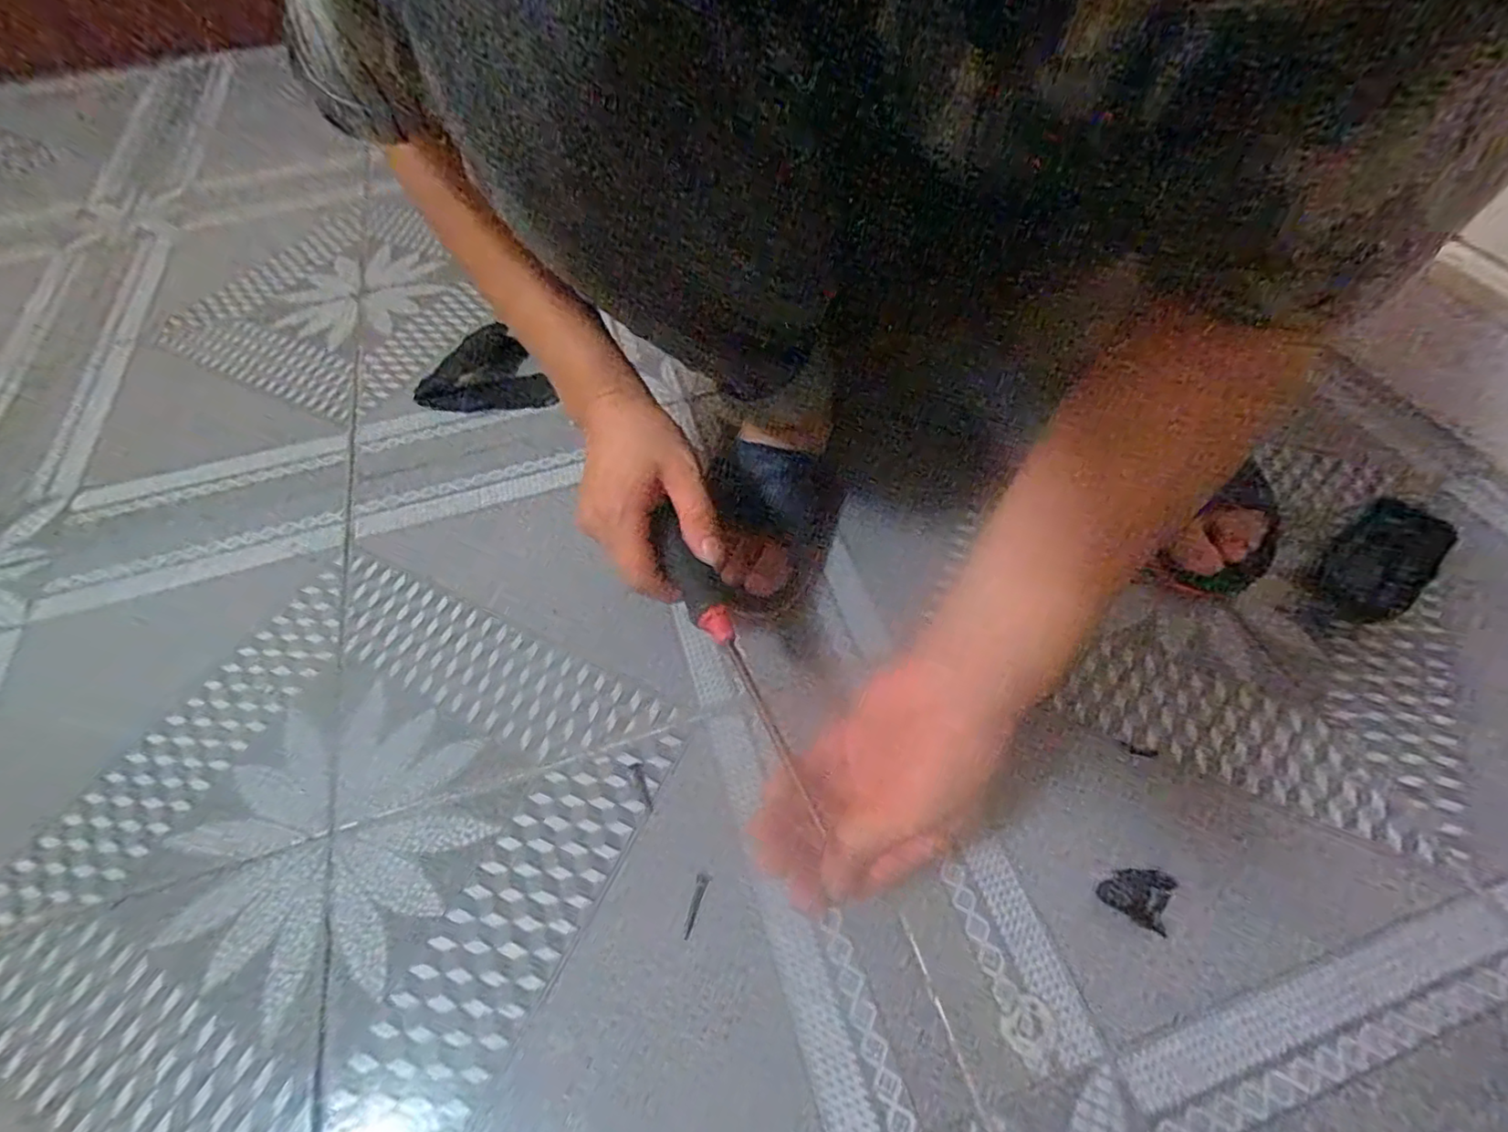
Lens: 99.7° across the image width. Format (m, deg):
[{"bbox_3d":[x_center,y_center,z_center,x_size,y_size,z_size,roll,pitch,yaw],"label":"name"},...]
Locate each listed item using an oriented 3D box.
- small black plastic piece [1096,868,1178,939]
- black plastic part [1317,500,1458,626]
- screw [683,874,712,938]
[{"bbox_3d":[0.211,0.179,0.350,0.034,0.004,0.031,24,60,18],"label":"small black plastic piece"},{"bbox_3d":[0.455,-0.006,0.461,0.120,0.019,0.054,-39,63,-22],"label":"black plastic part"},{"bbox_3d":[-0.033,0.189,0.354,0.007,0.004,0.032,12,57,11],"label":"screw"}]

